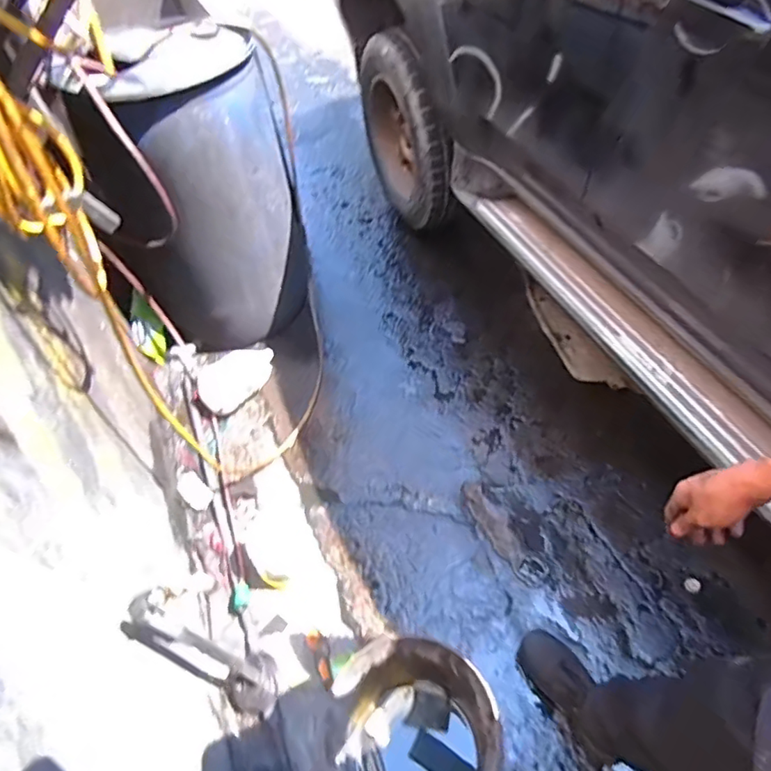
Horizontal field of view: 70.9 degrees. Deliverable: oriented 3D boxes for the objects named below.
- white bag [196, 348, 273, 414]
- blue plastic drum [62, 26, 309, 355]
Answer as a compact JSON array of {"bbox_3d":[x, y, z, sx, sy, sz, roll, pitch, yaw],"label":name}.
[{"bbox_3d":[-0.478,-0.021,1.760,0.246,0.078,0.192,-18,53,-11],"label":"white bag"},{"bbox_3d":[-0.582,-0.558,1.703,0.546,0.847,0.485,-6,52,-2],"label":"blue plastic drum"}]

